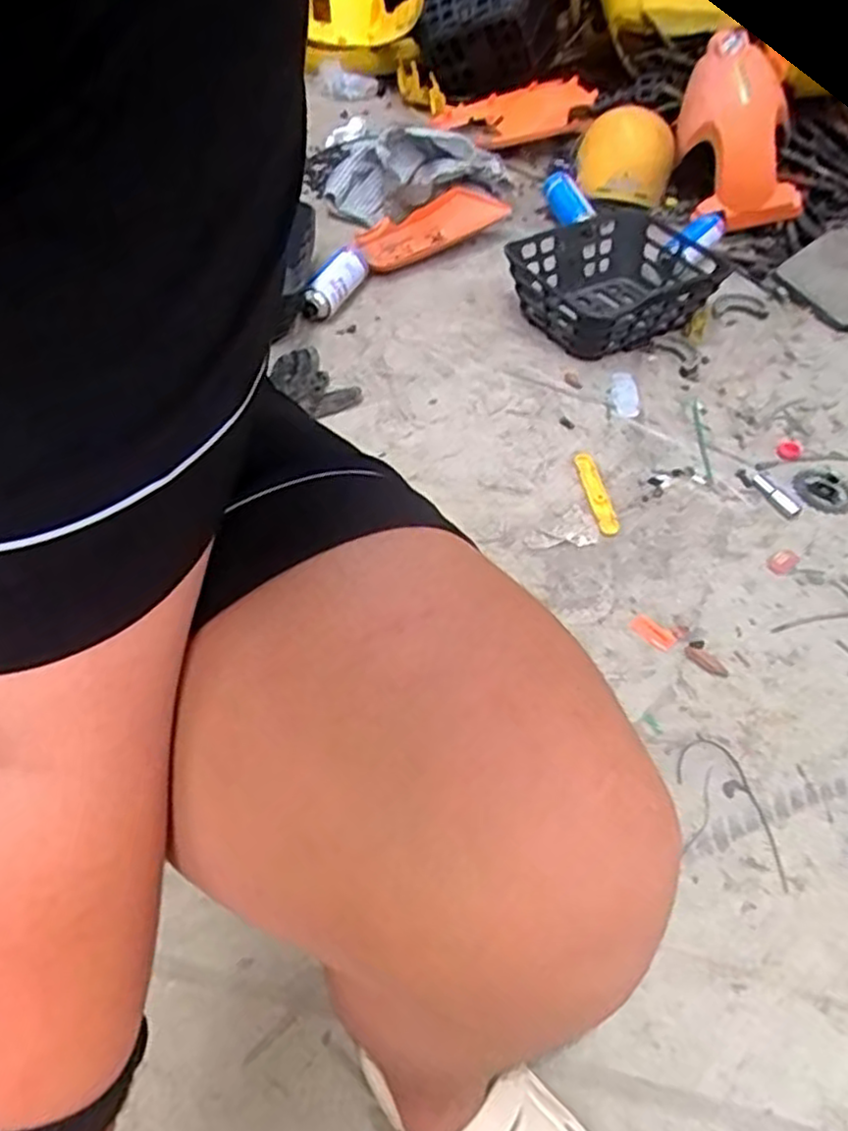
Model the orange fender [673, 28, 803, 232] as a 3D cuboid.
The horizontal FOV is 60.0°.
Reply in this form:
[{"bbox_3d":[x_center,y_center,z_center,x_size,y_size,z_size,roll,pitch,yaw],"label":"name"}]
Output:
[{"bbox_3d":[0.569,-0.784,1.344,0.162,0.247,0.354,2,50,-2],"label":"orange fender"}]

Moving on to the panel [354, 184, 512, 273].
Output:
[{"bbox_3d":[0.010,-0.640,1.387,0.275,0.024,0.093,-25,85,2],"label":"panel"}]

